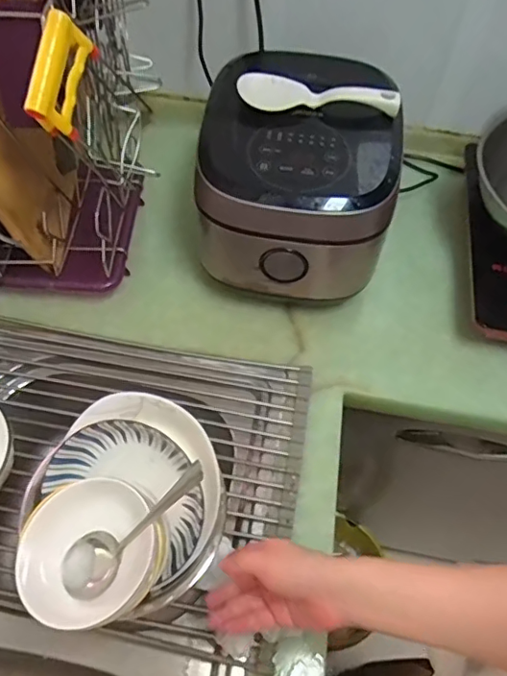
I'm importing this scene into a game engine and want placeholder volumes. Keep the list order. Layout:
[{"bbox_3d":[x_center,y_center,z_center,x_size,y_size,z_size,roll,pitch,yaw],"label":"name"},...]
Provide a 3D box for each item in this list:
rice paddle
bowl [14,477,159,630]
[{"bbox_3d":[0.081,-0.306,0.687,0.198,0.025,0.051,4,55,-1],"label":"rice paddle"},{"bbox_3d":[-0.140,0.178,0.461,0.103,0.049,0.115,32,59,17],"label":"bowl"}]

